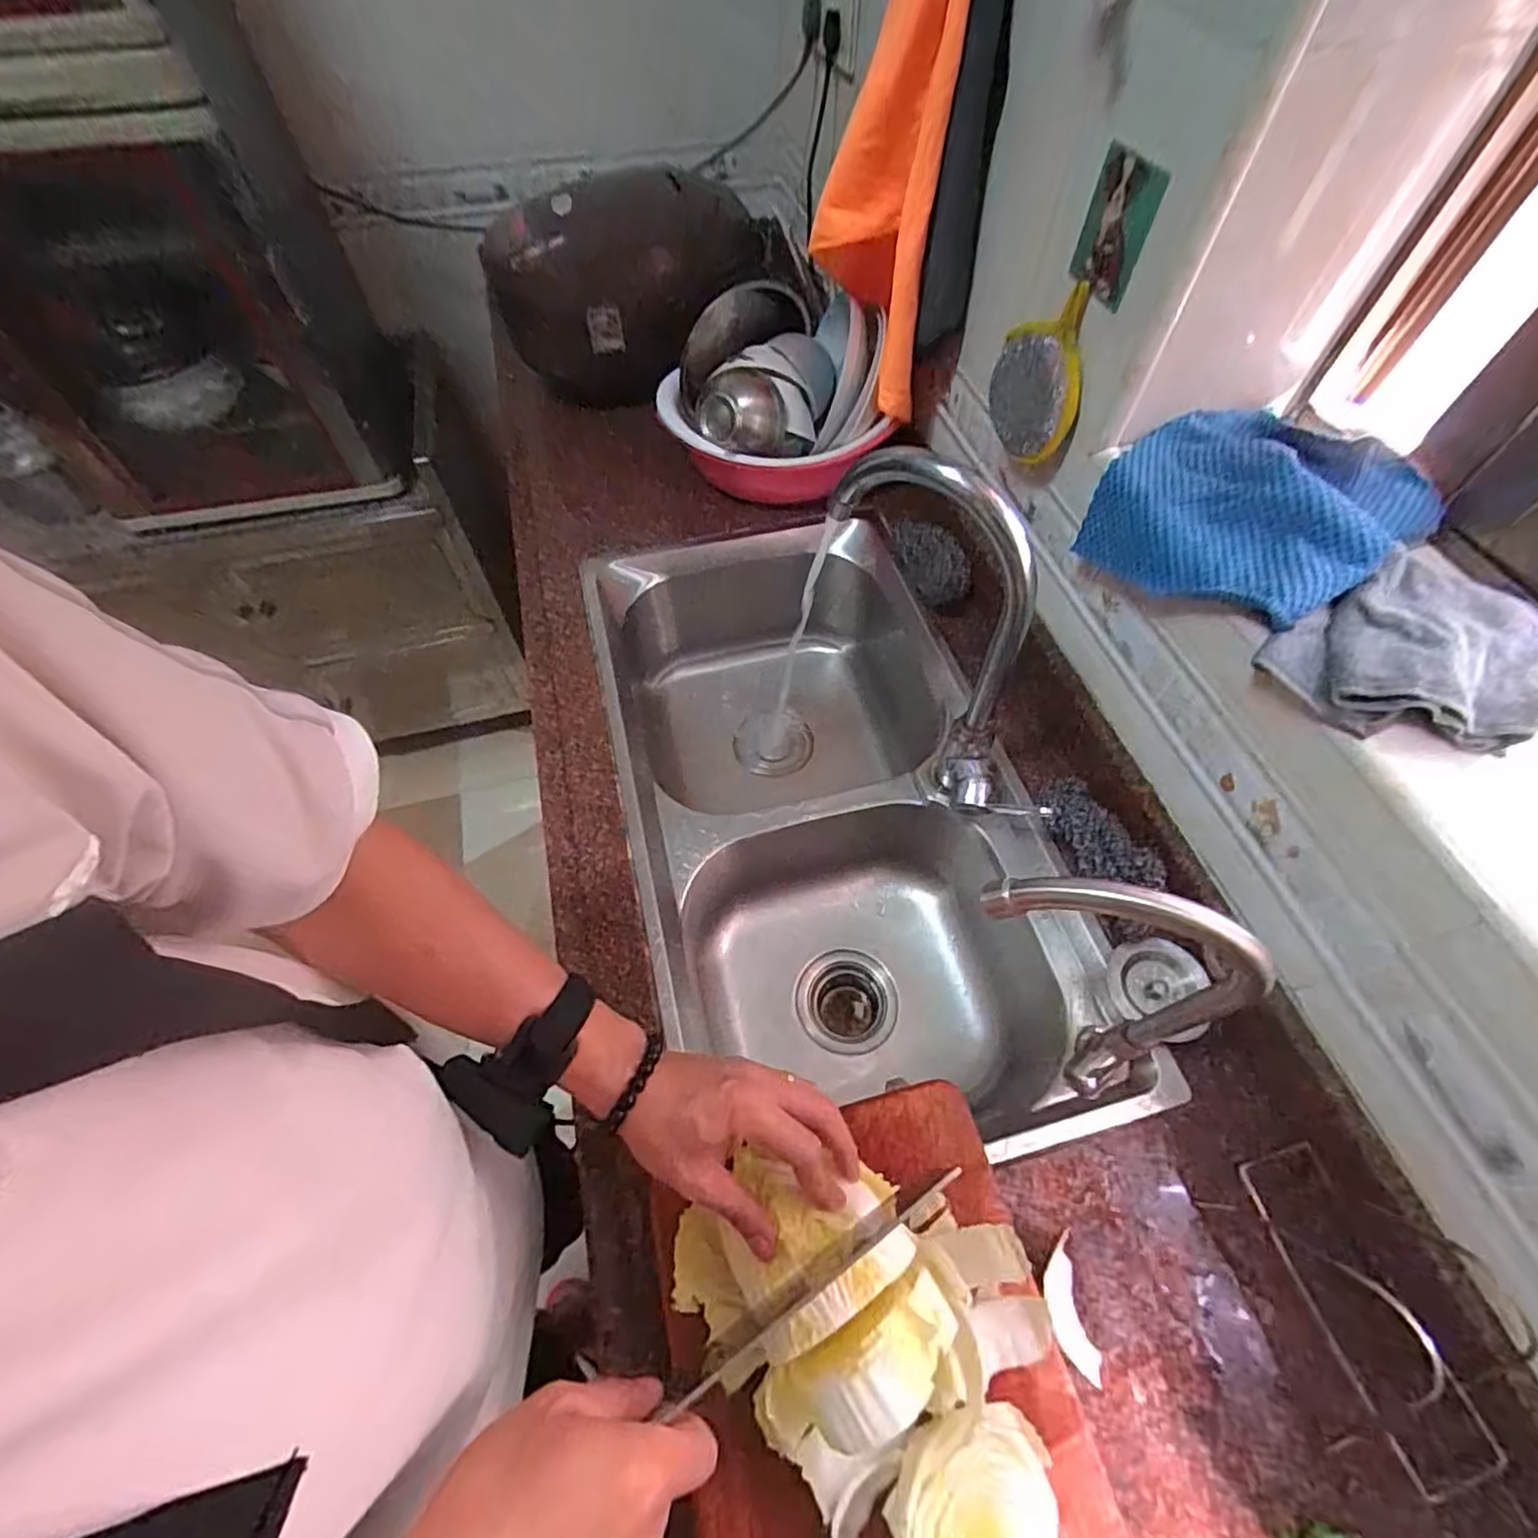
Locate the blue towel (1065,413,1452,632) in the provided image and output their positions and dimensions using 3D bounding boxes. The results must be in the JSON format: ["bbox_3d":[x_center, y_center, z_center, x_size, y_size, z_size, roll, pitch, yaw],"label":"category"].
[{"bbox_3d":[0.372,-0.194,0.535,0.179,0.108,0.195,-27,62,-16],"label":"blue towel"}]

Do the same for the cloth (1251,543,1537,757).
[{"bbox_3d":[0.421,-0.073,0.429,0.153,0.034,0.126,-29,63,-16],"label":"cloth"}]

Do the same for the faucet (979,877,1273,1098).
[{"bbox_3d":[0.199,0.152,0.437,0.162,0.264,0.052,14,59,8],"label":"faucet"}]

